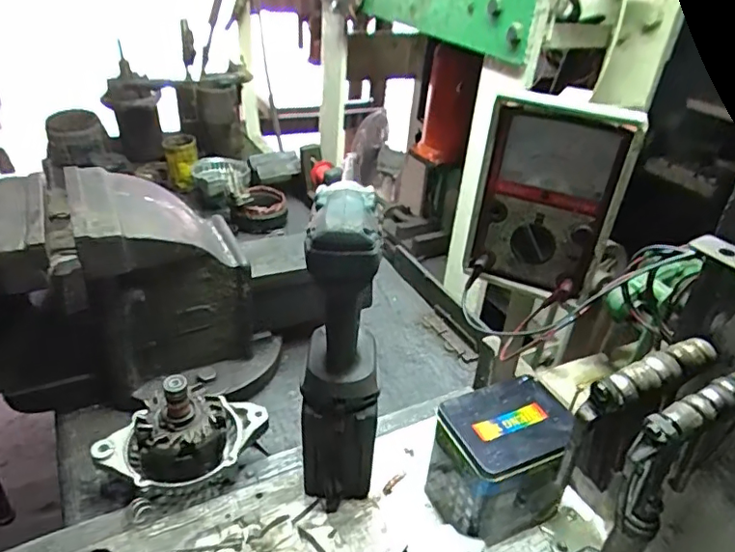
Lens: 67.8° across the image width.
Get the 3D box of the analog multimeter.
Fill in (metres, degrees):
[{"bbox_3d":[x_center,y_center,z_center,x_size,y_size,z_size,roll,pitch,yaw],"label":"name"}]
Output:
[{"bbox_3d":[0.155,-0.063,0.484,0.106,0.157,0.033,17,34,18],"label":"analog multimeter"}]

